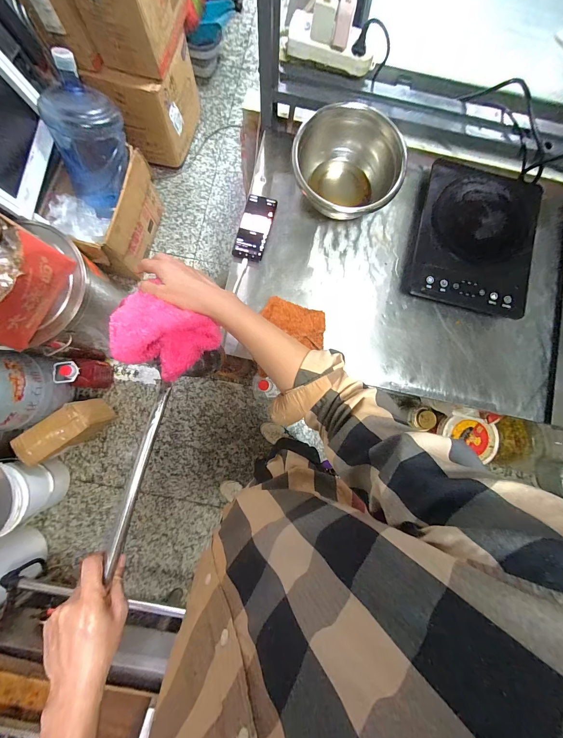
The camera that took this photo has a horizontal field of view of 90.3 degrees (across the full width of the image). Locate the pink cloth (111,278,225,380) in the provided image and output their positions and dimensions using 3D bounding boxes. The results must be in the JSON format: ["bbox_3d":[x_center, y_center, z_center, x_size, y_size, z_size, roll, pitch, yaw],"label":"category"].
[{"bbox_3d":[-0.165,-0.050,0.383,0.124,0.067,0.106,34,83,1],"label":"pink cloth"}]

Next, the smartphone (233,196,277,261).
[{"bbox_3d":[-0.065,-0.344,0.678,0.075,0.009,0.159,15,83,-1],"label":"smartphone"}]

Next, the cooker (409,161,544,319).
[{"bbox_3d":[0.469,-0.316,0.682,0.282,0.057,0.345,13,83,-1],"label":"cooker"}]

